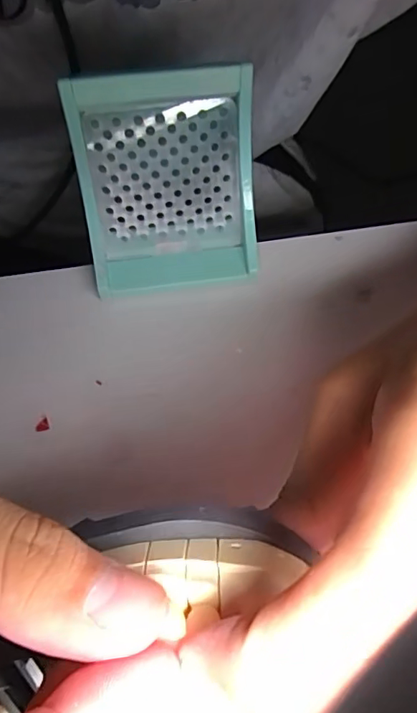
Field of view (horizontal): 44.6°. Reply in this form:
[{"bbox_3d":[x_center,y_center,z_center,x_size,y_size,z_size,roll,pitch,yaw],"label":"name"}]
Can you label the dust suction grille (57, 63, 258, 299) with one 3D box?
[{"bbox_3d":[-0.018,-0.073,0.223,0.075,0.090,0.013,-7,31,-5],"label":"dust suction grille"}]

